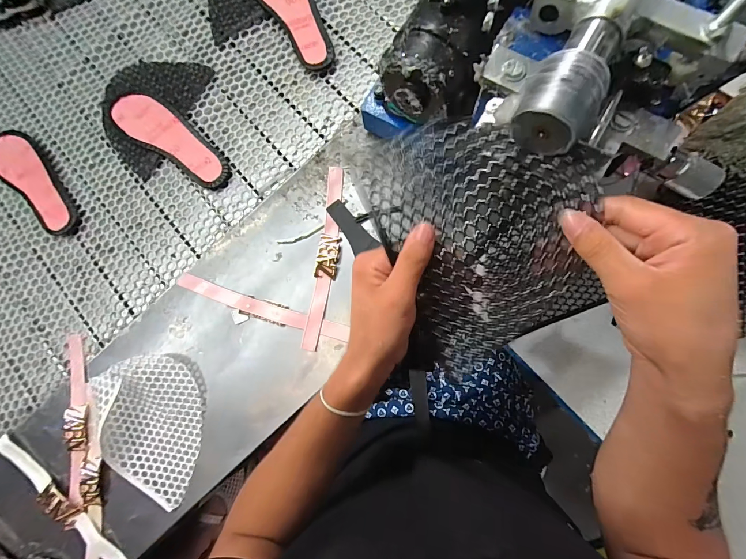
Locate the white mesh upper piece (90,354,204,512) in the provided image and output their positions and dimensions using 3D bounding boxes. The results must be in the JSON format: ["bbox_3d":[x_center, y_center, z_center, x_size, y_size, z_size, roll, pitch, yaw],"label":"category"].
[{"bbox_3d":[-0.289,0.196,0.425,0.135,0.021,0.190,-28,81,-4],"label":"white mesh upper piece"}]

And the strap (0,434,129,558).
[{"bbox_3d":[-0.418,0.301,0.433,0.255,0.023,0.031,38,83,7],"label":"strap"}]

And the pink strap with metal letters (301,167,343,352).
[{"bbox_3d":[-0.062,-0.031,0.439,0.031,0.010,0.250,8,80,2],"label":"pink strap with metal letters"}]

